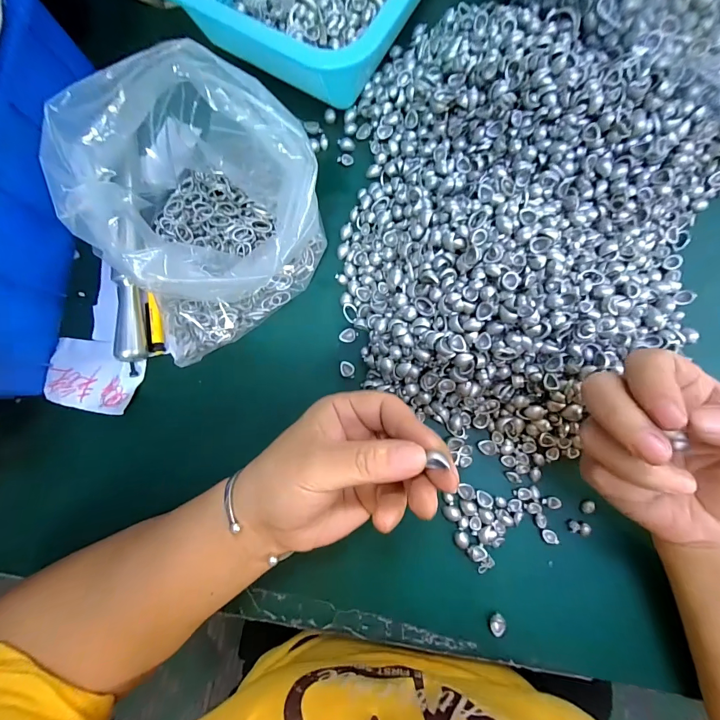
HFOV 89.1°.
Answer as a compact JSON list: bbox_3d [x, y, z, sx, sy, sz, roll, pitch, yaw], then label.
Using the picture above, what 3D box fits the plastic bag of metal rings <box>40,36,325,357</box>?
[{"bbox_3d":[-0.105,-0.110,0.242,0.163,0.090,0.164,-29,83,1],"label":"plastic bag of metal rings"}]

